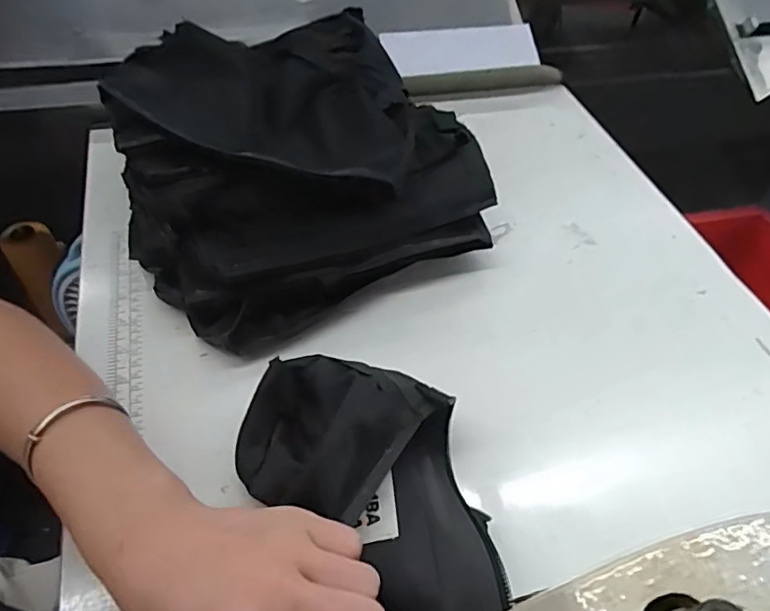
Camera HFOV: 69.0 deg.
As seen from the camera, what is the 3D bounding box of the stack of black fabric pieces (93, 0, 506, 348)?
[{"bbox_3d":[-0.077,-0.116,0.453,0.261,0.107,0.260,-24,56,-22],"label":"stack of black fabric pieces"}]

